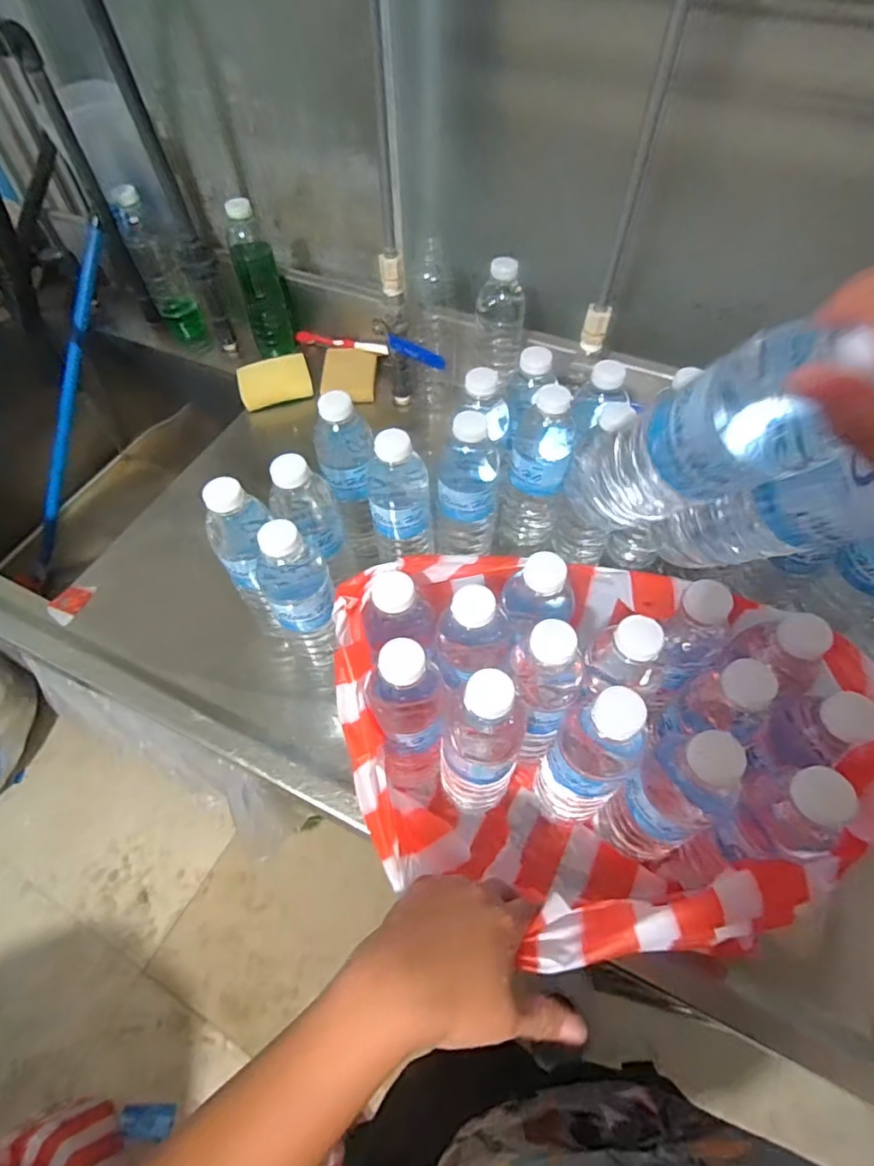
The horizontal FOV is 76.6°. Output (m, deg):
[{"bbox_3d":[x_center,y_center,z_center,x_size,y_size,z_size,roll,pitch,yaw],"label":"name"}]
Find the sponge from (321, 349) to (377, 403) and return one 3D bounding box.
[{"bbox_3d":[-0.127,-0.307,0.815,0.076,0.024,0.089,2,57,1],"label":"sponge"}]

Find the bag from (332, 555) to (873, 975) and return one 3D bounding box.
[{"bbox_3d":[0.108,0.132,0.431,0.346,0.211,0.259,-3,57,-2],"label":"bag"}]

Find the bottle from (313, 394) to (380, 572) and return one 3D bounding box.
[{"bbox_3d":[-0.090,-0.101,0.582,0.054,0.189,0.061,-12,57,-8],"label":"bottle"}]

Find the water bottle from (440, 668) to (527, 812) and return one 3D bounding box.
[{"bbox_3d":[0.040,0.133,0.437,0.063,0.203,0.050,-10,57,-7],"label":"water bottle"}]

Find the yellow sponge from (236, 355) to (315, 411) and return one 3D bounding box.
[{"bbox_3d":[-0.238,-0.298,0.814,0.100,0.022,0.086,-14,58,-10],"label":"yellow sponge"}]

